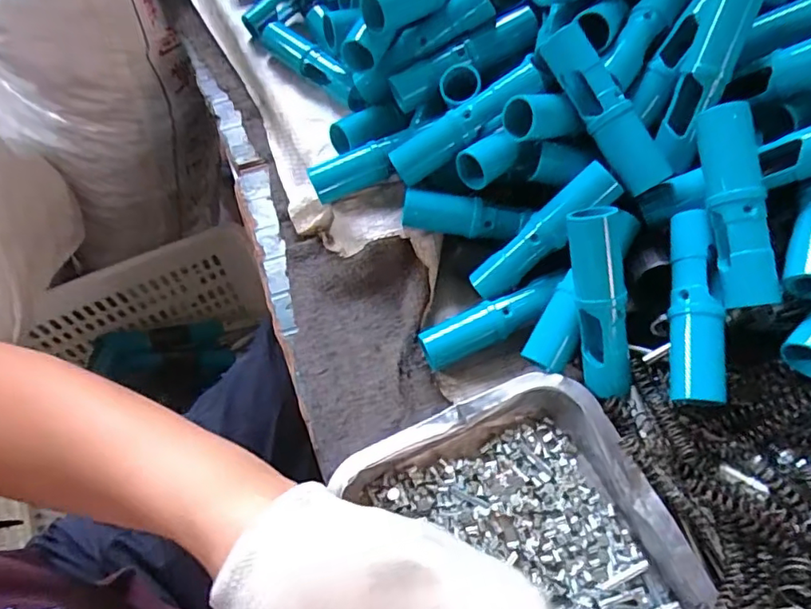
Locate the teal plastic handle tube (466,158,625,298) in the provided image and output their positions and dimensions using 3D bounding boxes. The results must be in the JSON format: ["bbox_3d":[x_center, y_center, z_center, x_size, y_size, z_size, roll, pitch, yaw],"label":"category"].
[{"bbox_3d":[0.098,-0.048,0.398,0.120,0.022,0.025,-45,60,23],"label":"teal plastic handle tube"}]

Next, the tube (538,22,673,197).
[{"bbox_3d":[0.136,-0.130,0.374,0.034,0.030,0.120,-41,100,-21],"label":"tube"}]

